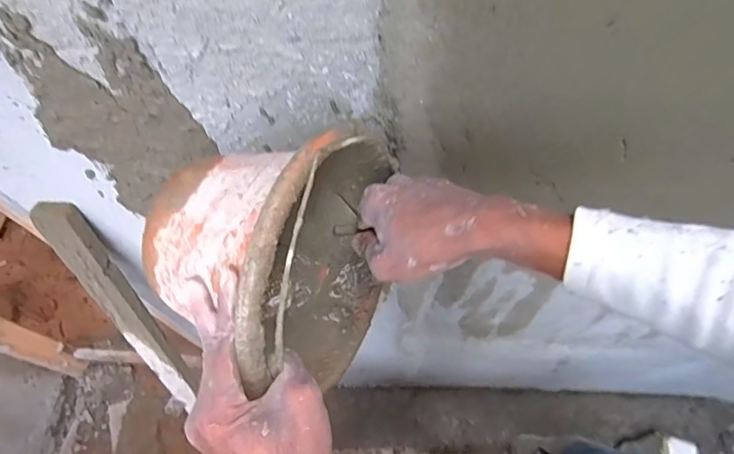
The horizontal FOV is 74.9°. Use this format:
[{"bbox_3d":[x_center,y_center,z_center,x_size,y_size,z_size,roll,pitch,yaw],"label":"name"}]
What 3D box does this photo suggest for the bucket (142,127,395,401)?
[{"bbox_3d":[-0.088,0.015,0.440,0.175,0.238,0.224,17,65,13],"label":"bucket"}]

